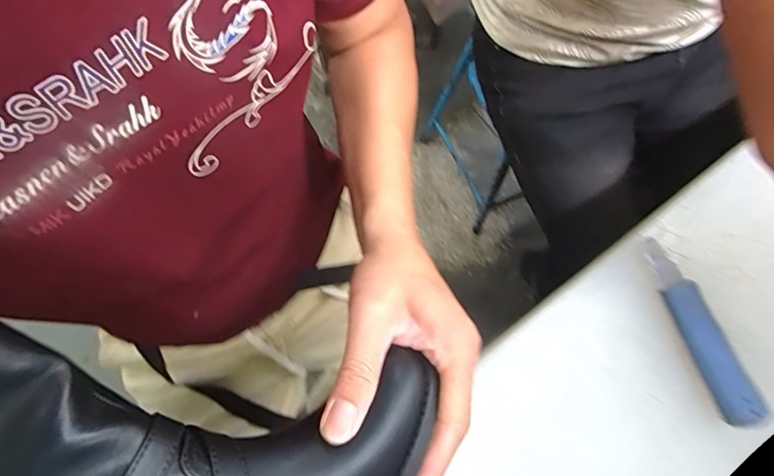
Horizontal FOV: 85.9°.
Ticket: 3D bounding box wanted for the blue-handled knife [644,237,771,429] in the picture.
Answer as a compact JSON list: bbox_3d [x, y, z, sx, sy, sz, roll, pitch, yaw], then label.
[{"bbox_3d":[0.254,0.074,0.341,0.023,0.025,0.153,-18,76,-4],"label":"blue-handled knife"}]

